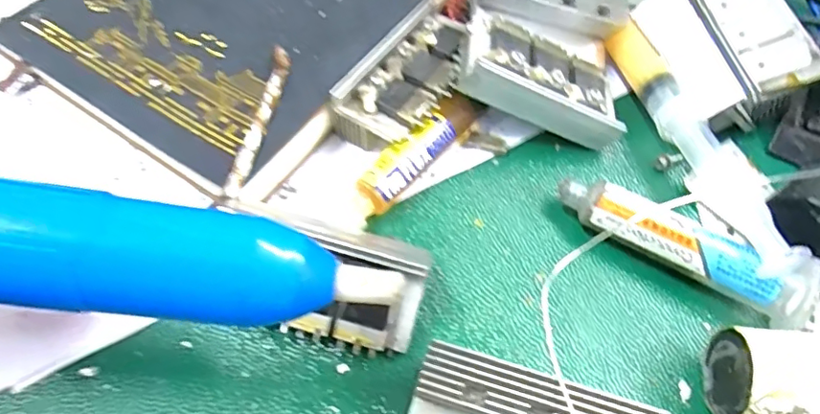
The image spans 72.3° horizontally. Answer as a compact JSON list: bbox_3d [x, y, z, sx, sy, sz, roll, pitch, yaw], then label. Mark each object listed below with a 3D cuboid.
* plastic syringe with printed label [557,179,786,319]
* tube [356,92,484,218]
[{"bbox_3d":[0.091,0.012,0.203,0.079,0.019,0.014,30,62,13],"label":"plastic syringe with printed label"},{"bbox_3d":[0.005,-0.021,0.219,0.067,0.021,0.014,-39,69,-23],"label":"tube"}]

